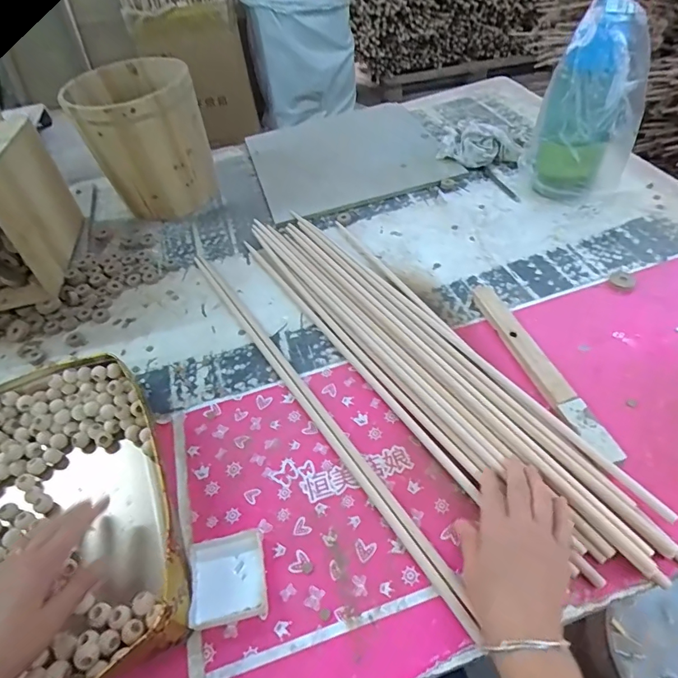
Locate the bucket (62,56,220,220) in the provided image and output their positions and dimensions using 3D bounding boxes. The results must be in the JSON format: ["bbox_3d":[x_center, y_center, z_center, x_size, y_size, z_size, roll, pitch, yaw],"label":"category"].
[{"bbox_3d":[-0.370,-0.397,0.853,0.211,0.222,0.248,-18,50,-8],"label":"bucket"}]

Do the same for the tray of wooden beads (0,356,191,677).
[{"bbox_3d":[-0.339,0.192,0.464,0.305,0.083,0.367,-23,55,-19],"label":"tray of wooden beads"}]

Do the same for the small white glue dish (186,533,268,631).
[{"bbox_3d":[-0.110,0.238,0.444,0.072,0.014,0.077,-12,50,-3],"label":"small white glue dish"}]

